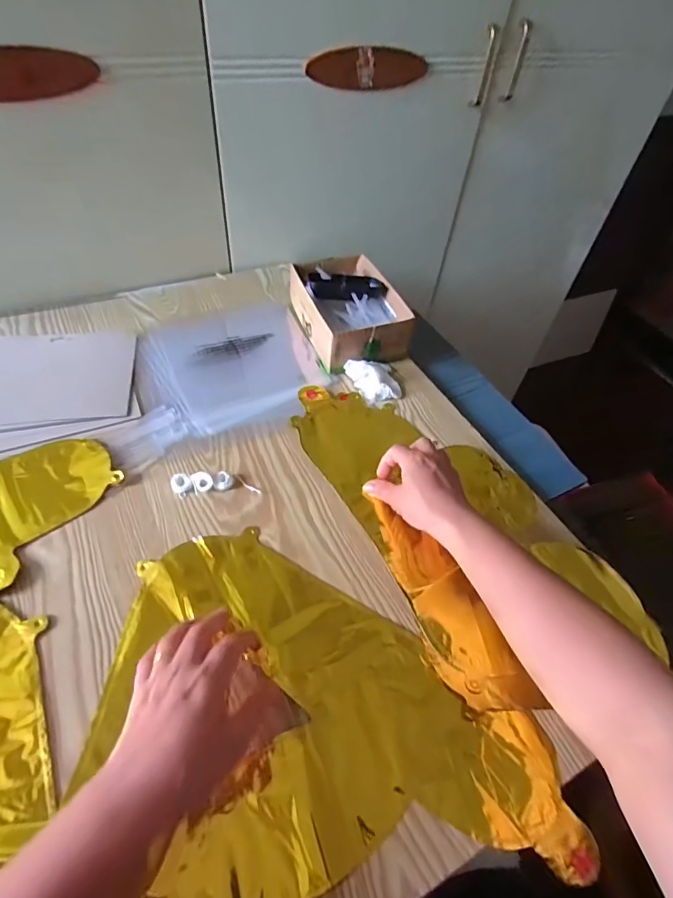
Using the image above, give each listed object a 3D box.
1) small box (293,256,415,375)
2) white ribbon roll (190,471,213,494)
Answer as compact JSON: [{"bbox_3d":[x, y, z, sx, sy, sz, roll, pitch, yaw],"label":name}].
[{"bbox_3d":[0.017,-0.209,0.681,0.135,0.066,0.205,-15,54,-17],"label":"small box"},{"bbox_3d":[-0.147,0.035,0.498,0.022,0.010,0.022,3,51,-4],"label":"white ribbon roll"}]

